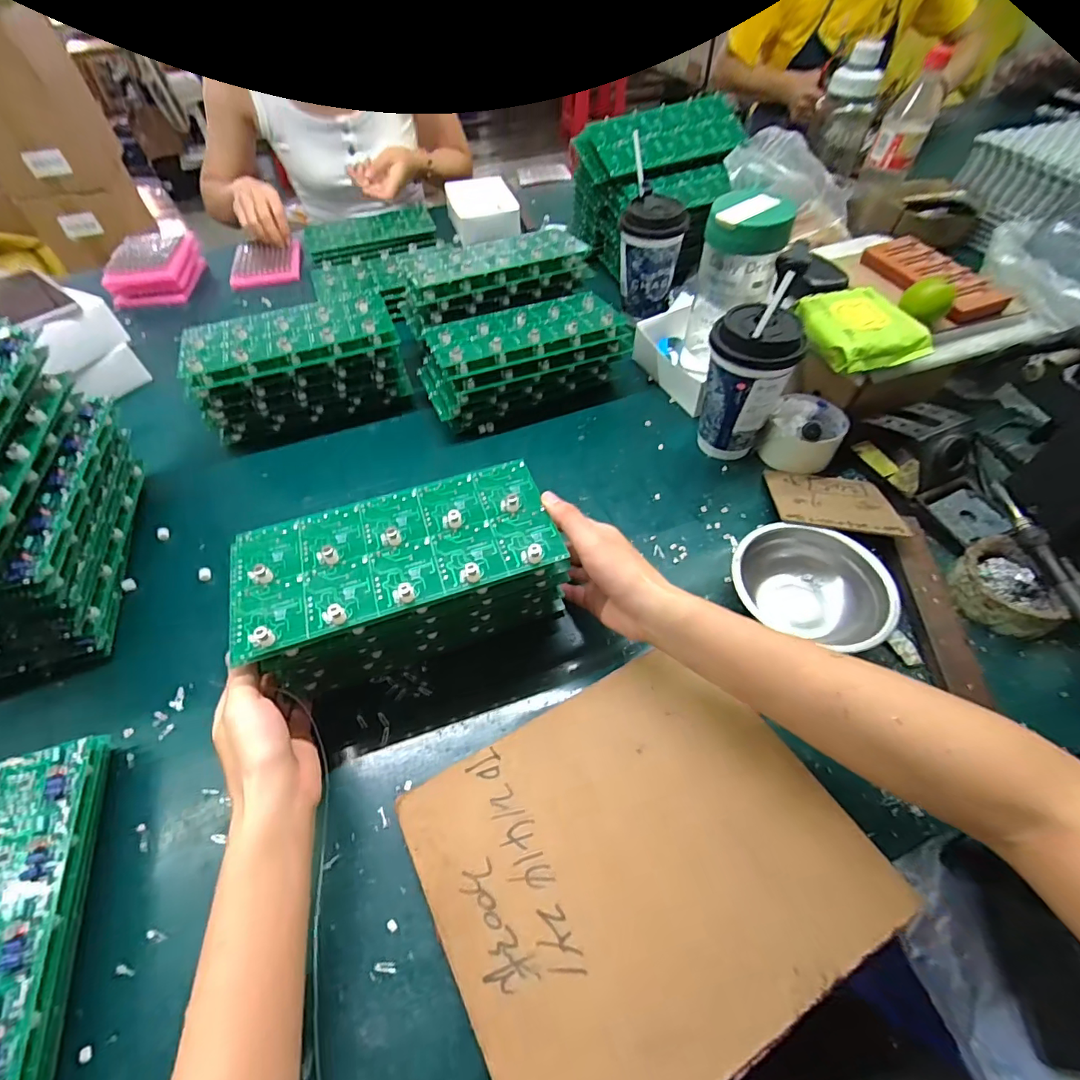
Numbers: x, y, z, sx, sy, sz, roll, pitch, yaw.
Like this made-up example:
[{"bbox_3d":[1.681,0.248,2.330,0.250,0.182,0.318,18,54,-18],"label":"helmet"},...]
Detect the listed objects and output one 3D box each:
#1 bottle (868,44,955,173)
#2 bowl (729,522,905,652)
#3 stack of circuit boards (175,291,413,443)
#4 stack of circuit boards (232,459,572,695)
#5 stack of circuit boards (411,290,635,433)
[{"bbox_3d":[0.558,-0.642,0.748,0.066,0.141,0.058,25,56,19],"label":"bottle"},{"bbox_3d":[0.230,0.051,0.438,0.127,0.065,0.113,25,56,19],"label":"bowl"},{"bbox_3d":[-0.289,-0.212,0.606,0.229,0.103,0.103,-19,54,-13],"label":"stack of circuit boards"},{"bbox_3d":[-0.101,0.034,0.403,0.223,0.117,0.105,-16,53,-11],"label":"stack of circuit boards"},{"bbox_3d":[-0.023,-0.228,0.622,0.246,0.099,0.116,-20,54,-14],"label":"stack of circuit boards"}]

